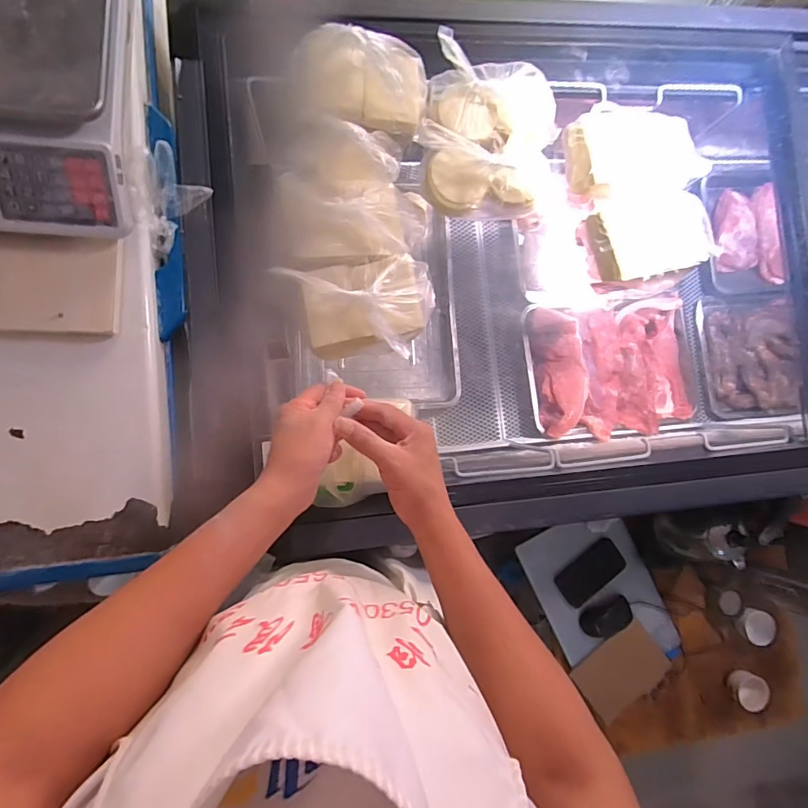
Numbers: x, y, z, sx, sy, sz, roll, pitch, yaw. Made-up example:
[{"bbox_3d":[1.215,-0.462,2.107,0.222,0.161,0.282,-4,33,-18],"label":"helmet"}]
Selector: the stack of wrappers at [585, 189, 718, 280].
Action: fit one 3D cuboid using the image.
[{"bbox_3d":[0.371,-0.248,0.686,0.176,0.040,0.111,-16,88,-9],"label":"stack of wrappers"}]

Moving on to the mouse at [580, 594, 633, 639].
[{"bbox_3d":[0.440,0.460,0.986,0.123,0.031,0.068,-14,88,-9],"label":"mouse"}]

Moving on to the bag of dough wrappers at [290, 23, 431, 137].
[{"bbox_3d":[-0.049,-0.431,0.594,0.169,0.092,0.096,2,85,-8],"label":"bag of dough wrappers"}]

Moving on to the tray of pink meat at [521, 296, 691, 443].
[{"bbox_3d":[0.456,-0.082,0.997,0.378,0.053,0.296,-5,86,-8],"label":"tray of pink meat"}]

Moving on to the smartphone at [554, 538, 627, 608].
[{"bbox_3d":[0.403,0.365,0.992,0.151,0.013,0.093,-37,102,-8],"label":"smartphone"}]

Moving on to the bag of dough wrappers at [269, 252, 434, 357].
[{"bbox_3d":[-0.048,-0.123,0.594,0.189,0.057,0.128,-9,87,-8],"label":"bag of dough wrappers"}]

